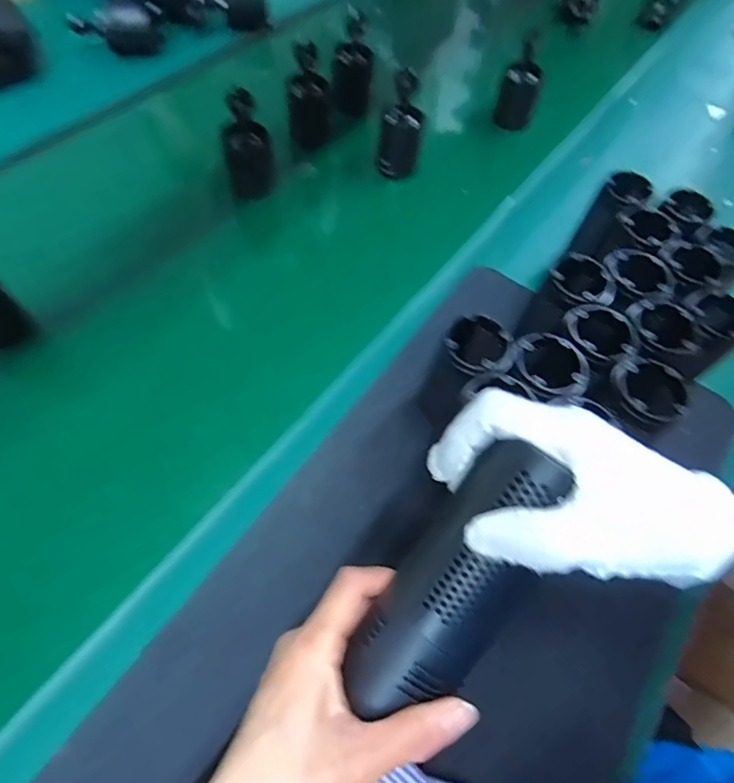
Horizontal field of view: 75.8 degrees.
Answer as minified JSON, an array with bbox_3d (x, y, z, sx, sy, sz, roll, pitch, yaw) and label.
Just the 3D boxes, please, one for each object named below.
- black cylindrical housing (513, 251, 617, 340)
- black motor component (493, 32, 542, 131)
[{"bbox_3d":[0.172,-0.077,0.415,0.053,0.071,0.054,2,61,-3],"label":"black cylindrical housing"},{"bbox_3d":[0.212,-0.422,0.646,0.049,0.099,0.046,18,61,6],"label":"black motor component"}]

